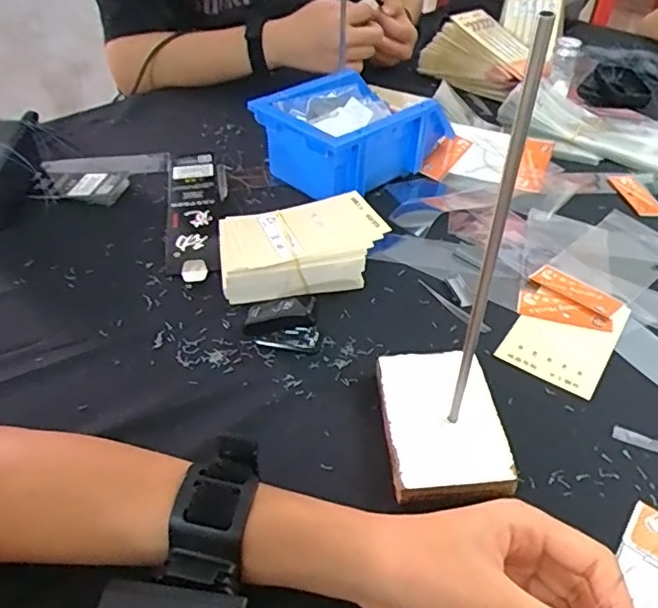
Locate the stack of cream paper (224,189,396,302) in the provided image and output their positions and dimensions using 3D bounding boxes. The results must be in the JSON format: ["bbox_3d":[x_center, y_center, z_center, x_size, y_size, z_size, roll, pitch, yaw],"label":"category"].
[{"bbox_3d":[-0.024,-0.045,0.473,0.134,0.041,0.080,-12,43,-13],"label":"stack of cream paper"}]

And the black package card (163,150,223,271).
[{"bbox_3d":[-0.132,-0.097,0.551,0.049,0.007,0.198,-7,43,-8],"label":"black package card"}]

